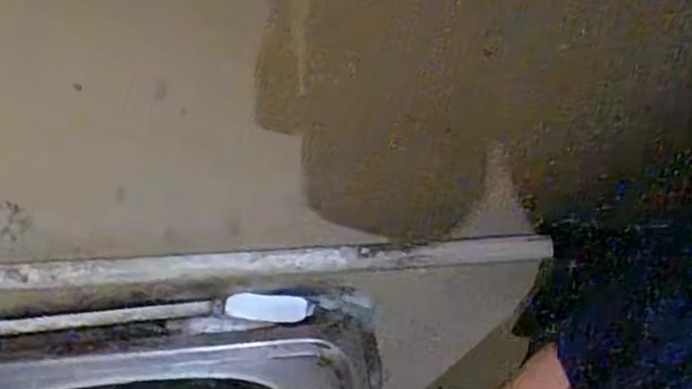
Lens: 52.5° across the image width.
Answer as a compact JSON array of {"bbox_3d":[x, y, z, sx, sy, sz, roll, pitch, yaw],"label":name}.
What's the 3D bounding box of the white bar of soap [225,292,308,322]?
[{"bbox_3d":[-0.076,0.107,0.667,0.075,0.011,0.025,3,48,-4],"label":"white bar of soap"}]

